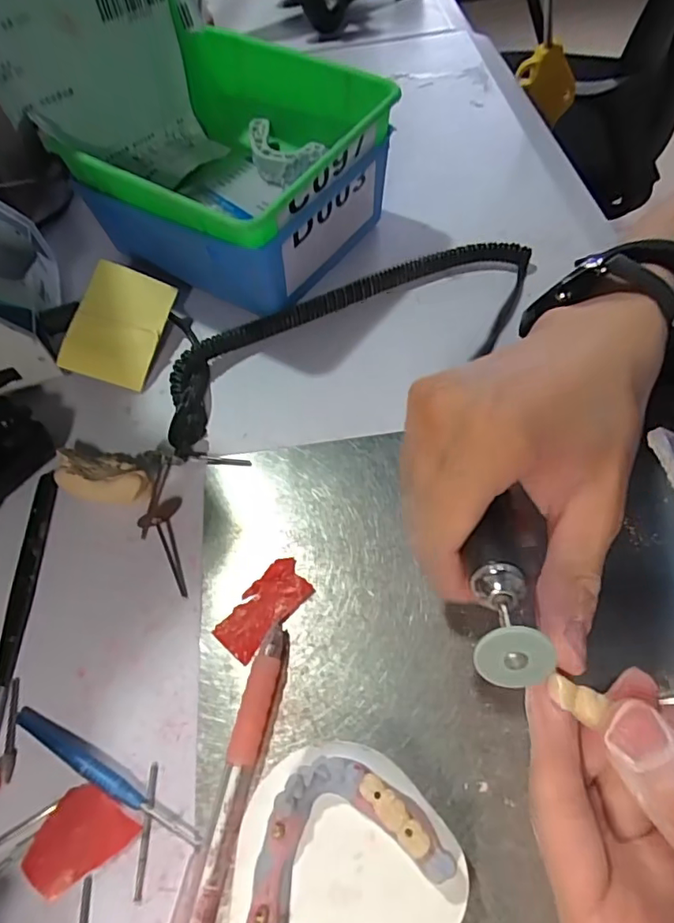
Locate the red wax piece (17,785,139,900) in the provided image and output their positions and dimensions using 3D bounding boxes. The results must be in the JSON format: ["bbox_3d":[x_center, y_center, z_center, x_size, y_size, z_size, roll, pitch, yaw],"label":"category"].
[{"bbox_3d":[-0.100,0.147,0.211,0.033,0.004,0.036,27,63,20],"label":"red wax piece"}]

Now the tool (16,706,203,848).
[{"bbox_3d":[-0.095,0.127,0.222,0.096,0.006,0.009,24,62,19],"label":"tool"}]

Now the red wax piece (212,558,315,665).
[{"bbox_3d":[-0.033,0.067,0.252,0.024,0.005,0.047,37,67,25],"label":"red wax piece"}]

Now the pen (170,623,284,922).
[{"bbox_3d":[-0.043,0.130,0.210,0.016,0.012,0.130,9,59,11],"label":"pen"}]

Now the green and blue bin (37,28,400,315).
[{"bbox_3d":[-0.068,-0.190,0.368,0.163,0.104,0.147,28,64,21],"label":"green and blue bin"}]

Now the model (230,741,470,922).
[{"bbox_3d":[0.000,0.136,0.190,0.077,0.031,0.066,-18,58,-7],"label":"model"}]

